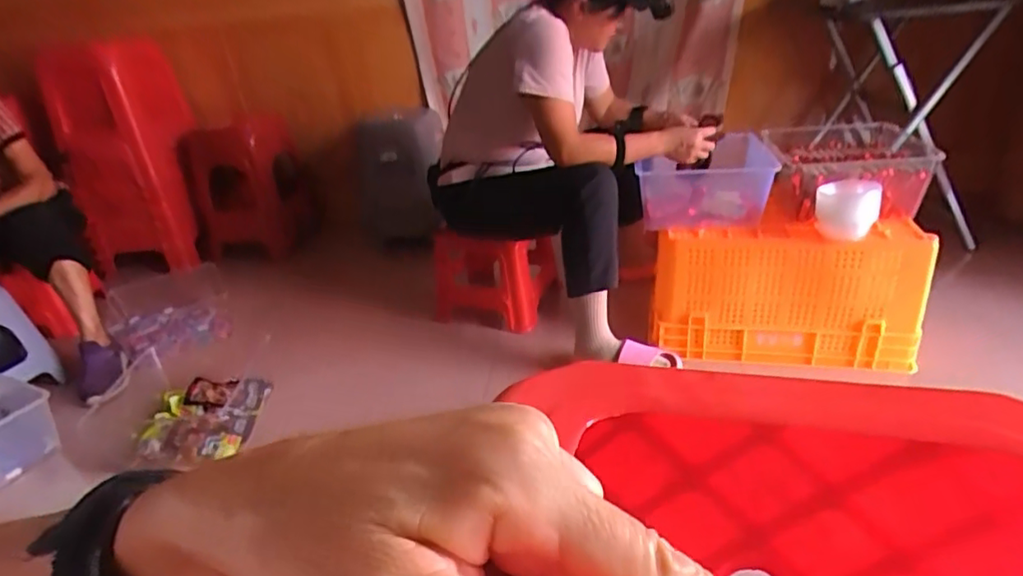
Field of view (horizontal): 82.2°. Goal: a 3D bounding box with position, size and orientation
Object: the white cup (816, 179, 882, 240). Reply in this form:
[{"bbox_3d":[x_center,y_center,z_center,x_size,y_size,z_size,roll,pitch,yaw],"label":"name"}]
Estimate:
[{"bbox_3d":[0.704,-0.171,1.230,0.117,0.106,0.104,8,31,26],"label":"white cup"}]

